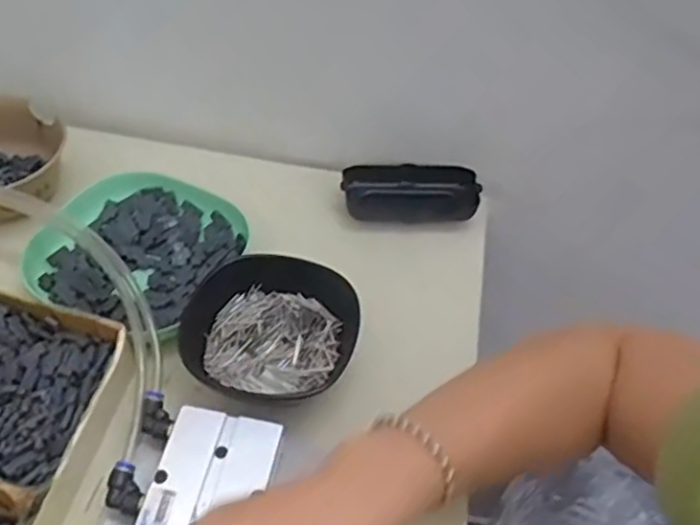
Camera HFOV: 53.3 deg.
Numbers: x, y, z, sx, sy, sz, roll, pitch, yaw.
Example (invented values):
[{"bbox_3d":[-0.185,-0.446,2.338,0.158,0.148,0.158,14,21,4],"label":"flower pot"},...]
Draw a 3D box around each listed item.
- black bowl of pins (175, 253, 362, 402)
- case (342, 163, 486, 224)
[{"bbox_3d":[-0.052,0.045,0.455,0.103,0.034,0.104,3,49,-3],"label":"black bowl of pins"},{"bbox_3d":[0.049,-0.059,0.575,0.106,0.032,0.050,2,49,-3],"label":"case"}]

